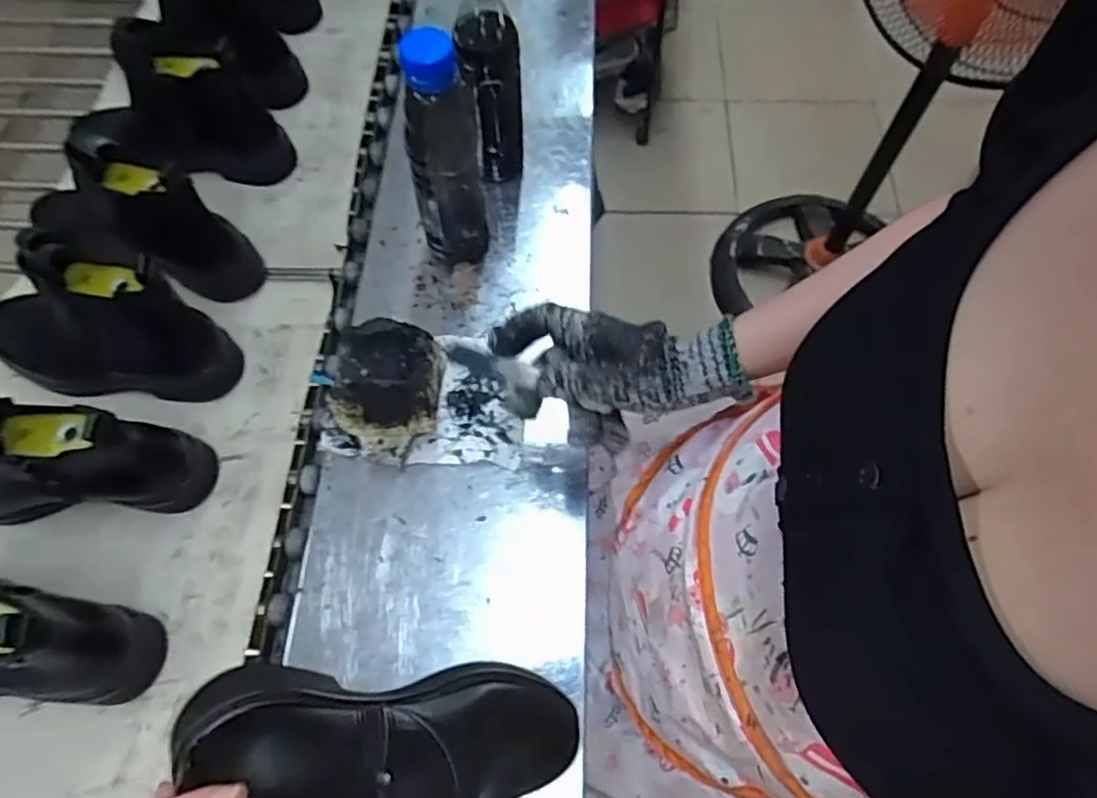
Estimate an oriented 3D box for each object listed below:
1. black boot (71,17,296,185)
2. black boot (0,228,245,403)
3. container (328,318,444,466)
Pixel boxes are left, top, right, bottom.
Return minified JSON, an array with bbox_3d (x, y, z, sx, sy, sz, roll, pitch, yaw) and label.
[{"bbox_3d":[-0.414,-0.295,0.681,0.235,0.156,0.100,11,65,7],"label":"black boot"},{"bbox_3d":[-0.417,-0.066,0.570,0.240,0.162,0.076,3,64,3],"label":"black boot"},{"bbox_3d":[-0.133,-0.004,0.547,0.077,0.089,0.097,2,65,2],"label":"container"}]

